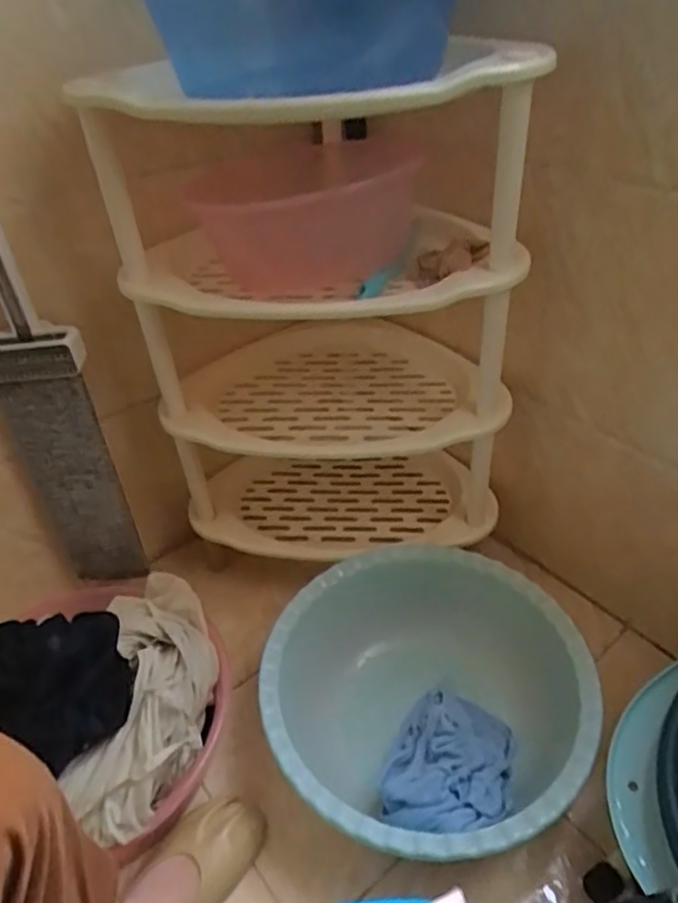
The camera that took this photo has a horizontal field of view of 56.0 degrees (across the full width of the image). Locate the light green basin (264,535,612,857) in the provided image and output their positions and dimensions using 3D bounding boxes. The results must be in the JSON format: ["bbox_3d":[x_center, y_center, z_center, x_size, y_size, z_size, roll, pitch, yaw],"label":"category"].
[{"bbox_3d":[0.103,0.304,0.776,0.364,0.145,0.363,-3,38,2],"label":"light green basin"}]

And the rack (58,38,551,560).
[{"bbox_3d":[-0.031,-0.144,0.844,0.431,0.614,0.328,-14,39,-12],"label":"rack"}]

